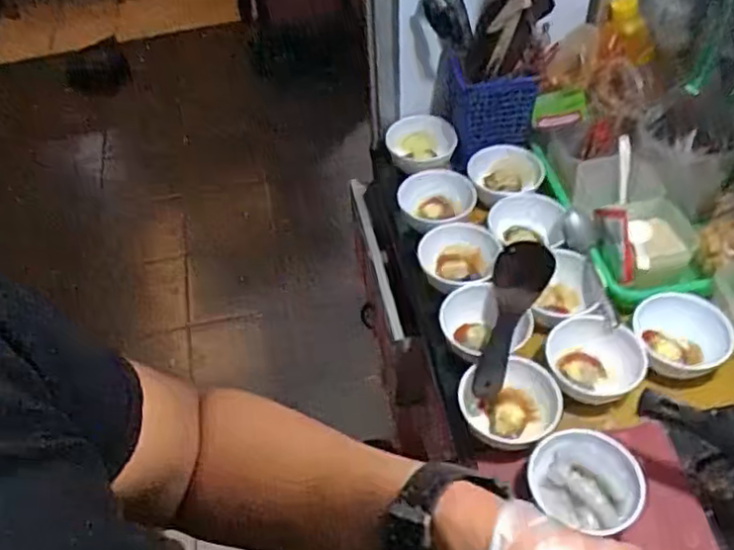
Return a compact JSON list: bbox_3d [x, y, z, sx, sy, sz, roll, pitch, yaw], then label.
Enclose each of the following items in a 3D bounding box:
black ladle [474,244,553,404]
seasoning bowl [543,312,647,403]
[{"bbox_3d":[0.149,0.043,0.696,0.059,0.028,0.190,10,50,15],"label":"black ladle"},{"bbox_3d":[0.230,0.086,0.682,0.089,0.041,0.082,-3,48,4],"label":"seasoning bowl"}]

